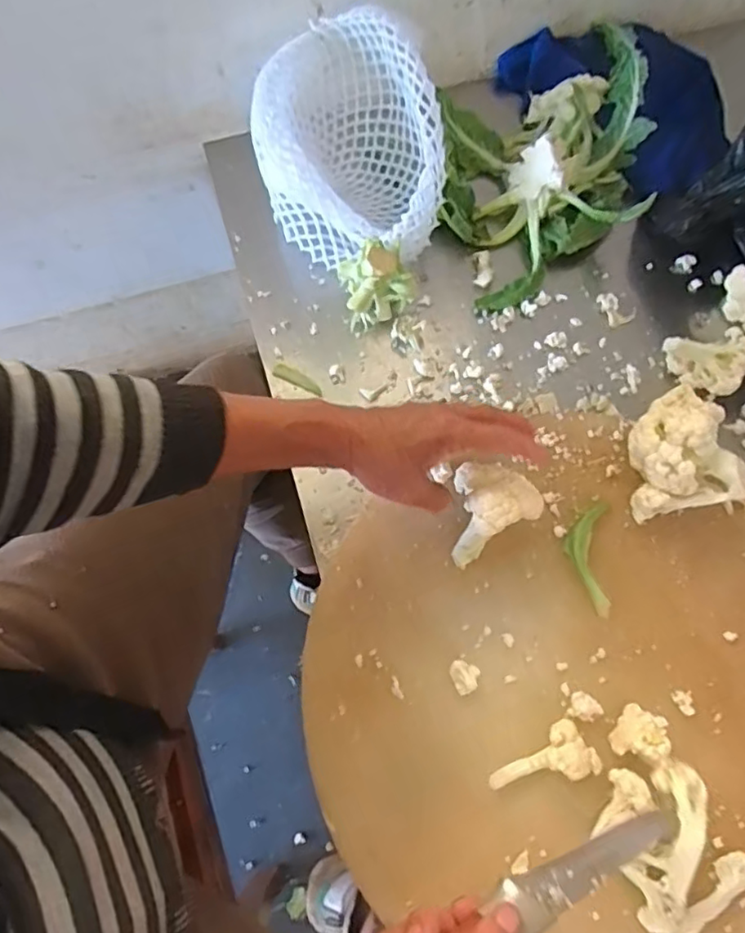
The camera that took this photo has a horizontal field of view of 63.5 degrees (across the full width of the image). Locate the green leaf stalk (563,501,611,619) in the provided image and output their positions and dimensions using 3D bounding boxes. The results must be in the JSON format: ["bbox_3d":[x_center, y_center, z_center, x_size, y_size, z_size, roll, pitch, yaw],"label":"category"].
[{"bbox_3d":[0.167,0.068,0.466,0.034,0.012,0.089,5,69,2],"label":"green leaf stalk"}]

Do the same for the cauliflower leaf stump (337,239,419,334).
[{"bbox_3d":[0.004,-0.175,0.571,0.069,0.049,0.065,-21,71,-8],"label":"cauliflower leaf stump"}]

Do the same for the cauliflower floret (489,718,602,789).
[{"bbox_3d":[0.116,0.202,0.412,0.073,0.026,0.035,-23,70,6],"label":"cauliflower floret"}]

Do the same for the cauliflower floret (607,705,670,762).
[{"bbox_3d":[0.182,0.181,0.412,0.031,0.037,0.033,0,69,0],"label":"cauliflower floret"}]

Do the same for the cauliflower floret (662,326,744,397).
[{"bbox_3d":[0.298,-0.090,0.534,0.062,0.034,0.055,-4,69,-2],"label":"cauliflower floret"}]

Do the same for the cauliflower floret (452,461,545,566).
[{"bbox_3d":[0.083,0.029,0.451,0.065,0.069,0.059,-28,72,-10],"label":"cauliflower floret"}]

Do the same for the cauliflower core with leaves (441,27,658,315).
[{"bbox_3d":[0.172,-0.292,0.595,0.225,0.085,0.223,-18,70,-7],"label":"cauliflower core with leaves"}]

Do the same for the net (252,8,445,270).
[{"bbox_3d":[-0.021,-0.306,0.577,0.166,0.124,0.189,1,69,0],"label":"net"}]

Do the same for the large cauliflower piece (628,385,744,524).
[{"bbox_3d":[0.234,-0.010,0.460,0.069,0.082,0.085,-4,69,-2],"label":"large cauliflower piece"}]

